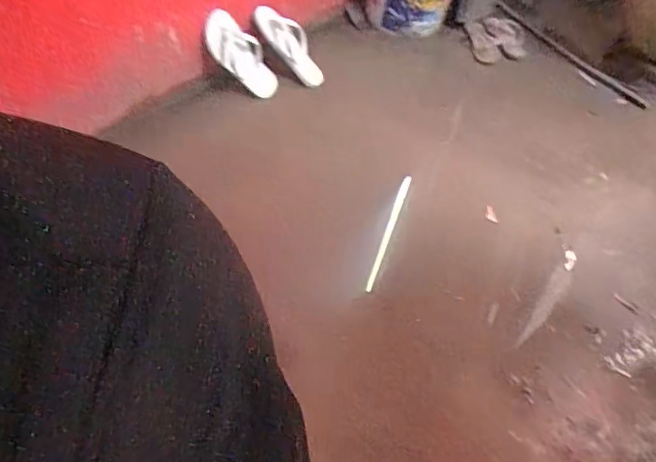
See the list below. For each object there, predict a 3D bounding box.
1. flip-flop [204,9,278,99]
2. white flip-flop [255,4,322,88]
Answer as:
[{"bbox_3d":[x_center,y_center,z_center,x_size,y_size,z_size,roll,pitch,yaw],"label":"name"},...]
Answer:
[{"bbox_3d":[-0.206,-0.413,1.355,0.100,0.251,0.040,-37,52,4],"label":"flip-flop"},{"bbox_3d":[-0.091,-0.466,1.417,0.069,0.232,0.083,-27,40,23],"label":"white flip-flop"}]

